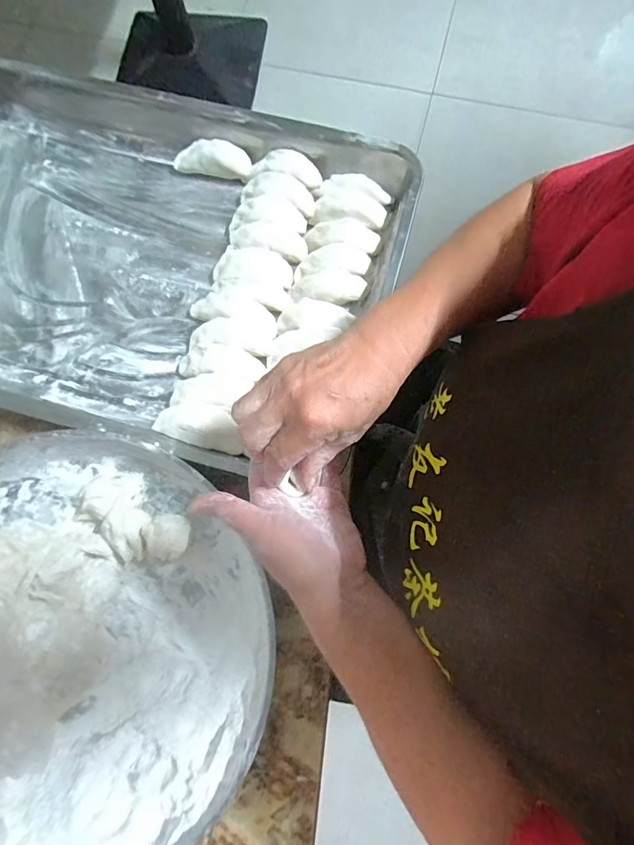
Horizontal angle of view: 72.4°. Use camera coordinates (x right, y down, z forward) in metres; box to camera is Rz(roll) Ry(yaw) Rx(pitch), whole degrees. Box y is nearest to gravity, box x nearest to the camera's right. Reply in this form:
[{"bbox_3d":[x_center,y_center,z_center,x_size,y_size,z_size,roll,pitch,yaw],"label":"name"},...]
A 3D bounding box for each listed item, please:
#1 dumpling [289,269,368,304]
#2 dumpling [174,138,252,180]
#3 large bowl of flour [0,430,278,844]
[{"bbox_3d":[0.012,-0.148,0.472,0.081,0.020,0.033,0,77,3],"label":"dumpling"},{"bbox_3d":[-0.123,-0.314,0.519,0.091,0.028,0.040,10,78,5],"label":"dumpling"},{"bbox_3d":[-0.239,0.205,0.387,0.339,0.091,0.377,-28,77,-4],"label":"large bowl of flour"}]

